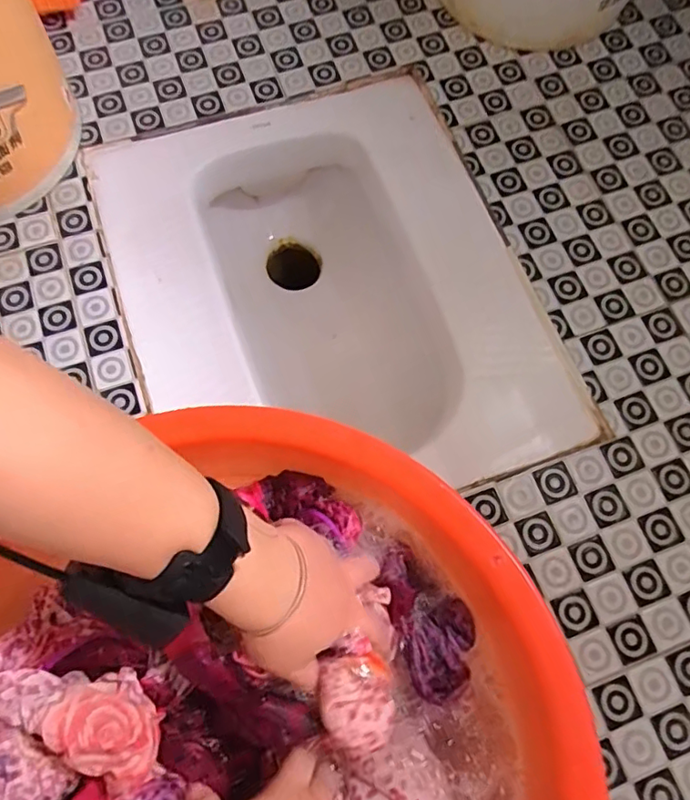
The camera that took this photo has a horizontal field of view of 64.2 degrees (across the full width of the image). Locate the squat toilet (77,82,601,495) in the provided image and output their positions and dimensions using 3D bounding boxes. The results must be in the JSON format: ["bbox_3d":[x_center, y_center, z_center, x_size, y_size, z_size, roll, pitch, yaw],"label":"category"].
[{"bbox_3d":[-0.032,-0.101,0.667,0.403,0.206,0.486,-18,75,-7],"label":"squat toilet"}]

